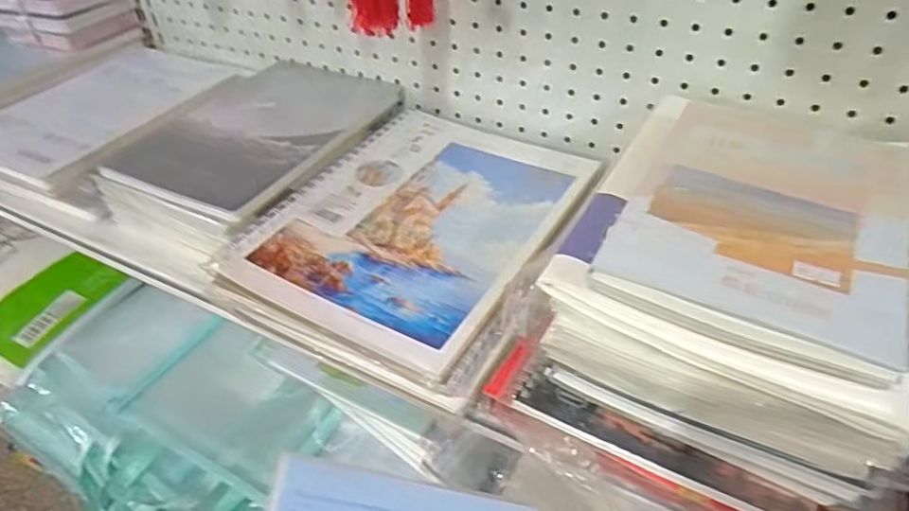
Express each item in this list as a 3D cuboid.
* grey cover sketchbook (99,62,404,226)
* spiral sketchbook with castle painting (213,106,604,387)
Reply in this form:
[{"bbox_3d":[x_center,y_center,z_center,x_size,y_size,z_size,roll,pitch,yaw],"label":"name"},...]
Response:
[{"bbox_3d":[-0.189,-0.125,0.616,0.177,0.029,0.246,17,44,23],"label":"grey cover sketchbook"},{"bbox_3d":[-0.023,-0.040,0.533,0.219,0.020,0.292,20,45,25],"label":"spiral sketchbook with castle painting"}]

